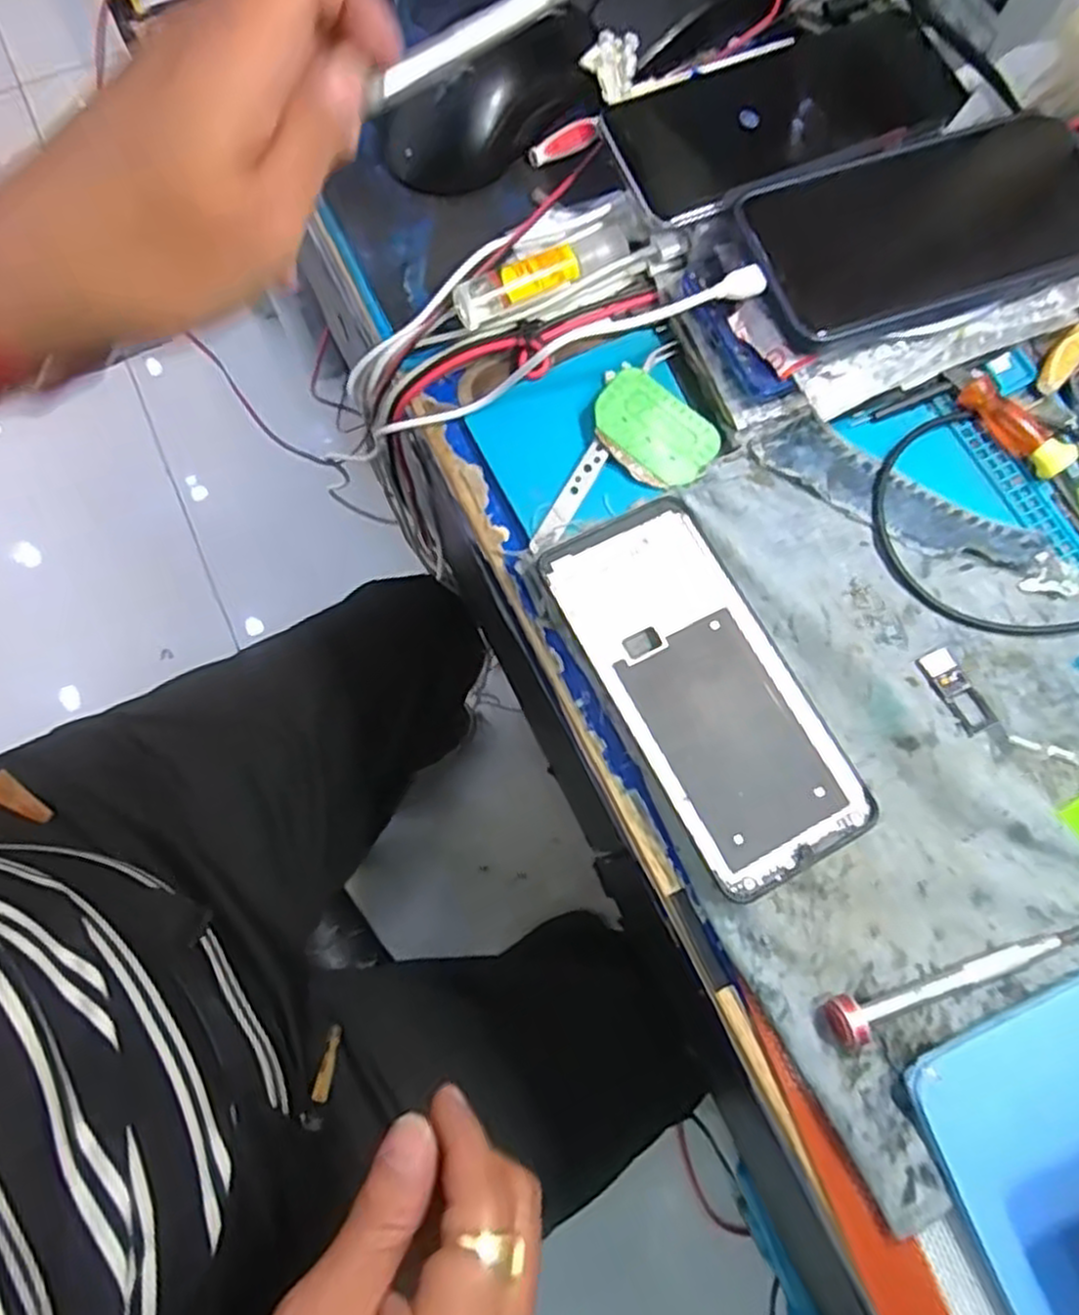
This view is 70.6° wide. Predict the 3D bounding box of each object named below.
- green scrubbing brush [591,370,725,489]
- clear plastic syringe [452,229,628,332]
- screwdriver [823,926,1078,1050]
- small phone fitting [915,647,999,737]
[{"bbox_3d":[0.052,-0.103,0.345,0.057,0.009,0.041,39,79,9],"label":"green scrubbing brush"},{"bbox_3d":[0.001,-0.179,0.360,0.087,0.021,0.017,-26,78,-7],"label":"clear plastic syringe"},{"bbox_3d":[0.166,0.120,0.282,0.122,0.013,0.017,-14,76,-4],"label":"screwdriver"},{"bbox_3d":[0.175,0.014,0.320,0.016,0.004,0.037,-28,78,-7],"label":"small phone fitting"}]

